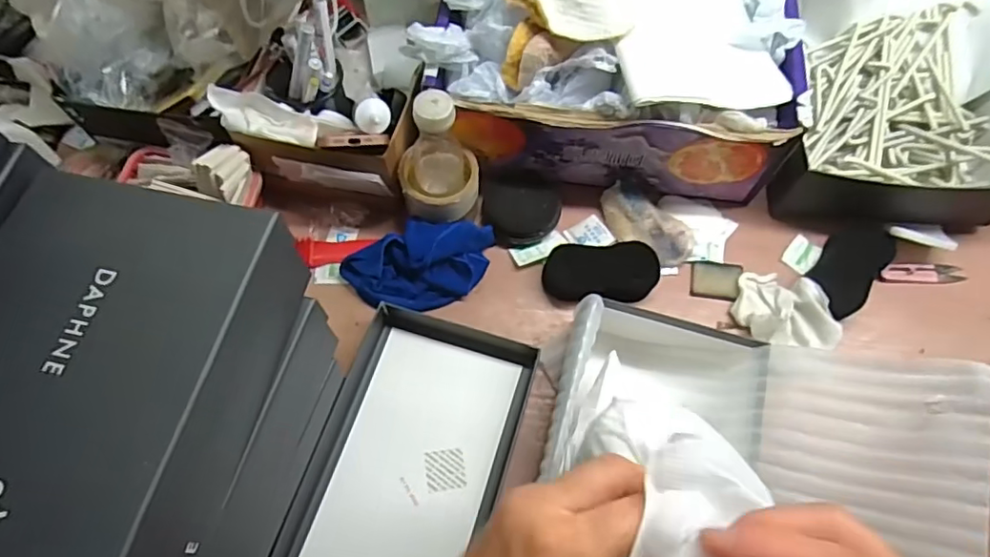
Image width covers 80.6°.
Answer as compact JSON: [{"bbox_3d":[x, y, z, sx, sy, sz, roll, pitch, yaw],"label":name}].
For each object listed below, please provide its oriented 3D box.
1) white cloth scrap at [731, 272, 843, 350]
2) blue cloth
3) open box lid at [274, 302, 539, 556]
[{"bbox_3d":[0.328,0.031,0.654,0.106,0.033,0.086,4,66,2],"label":"white cloth scrap"},{"bbox_3d":[-0.085,-0.016,0.671,0.178,0.053,0.089,-11,67,-5],"label":"blue cloth"},{"bbox_3d":[-0.085,0.191,0.595,0.180,0.040,0.309,17,67,7],"label":"open box lid"}]

